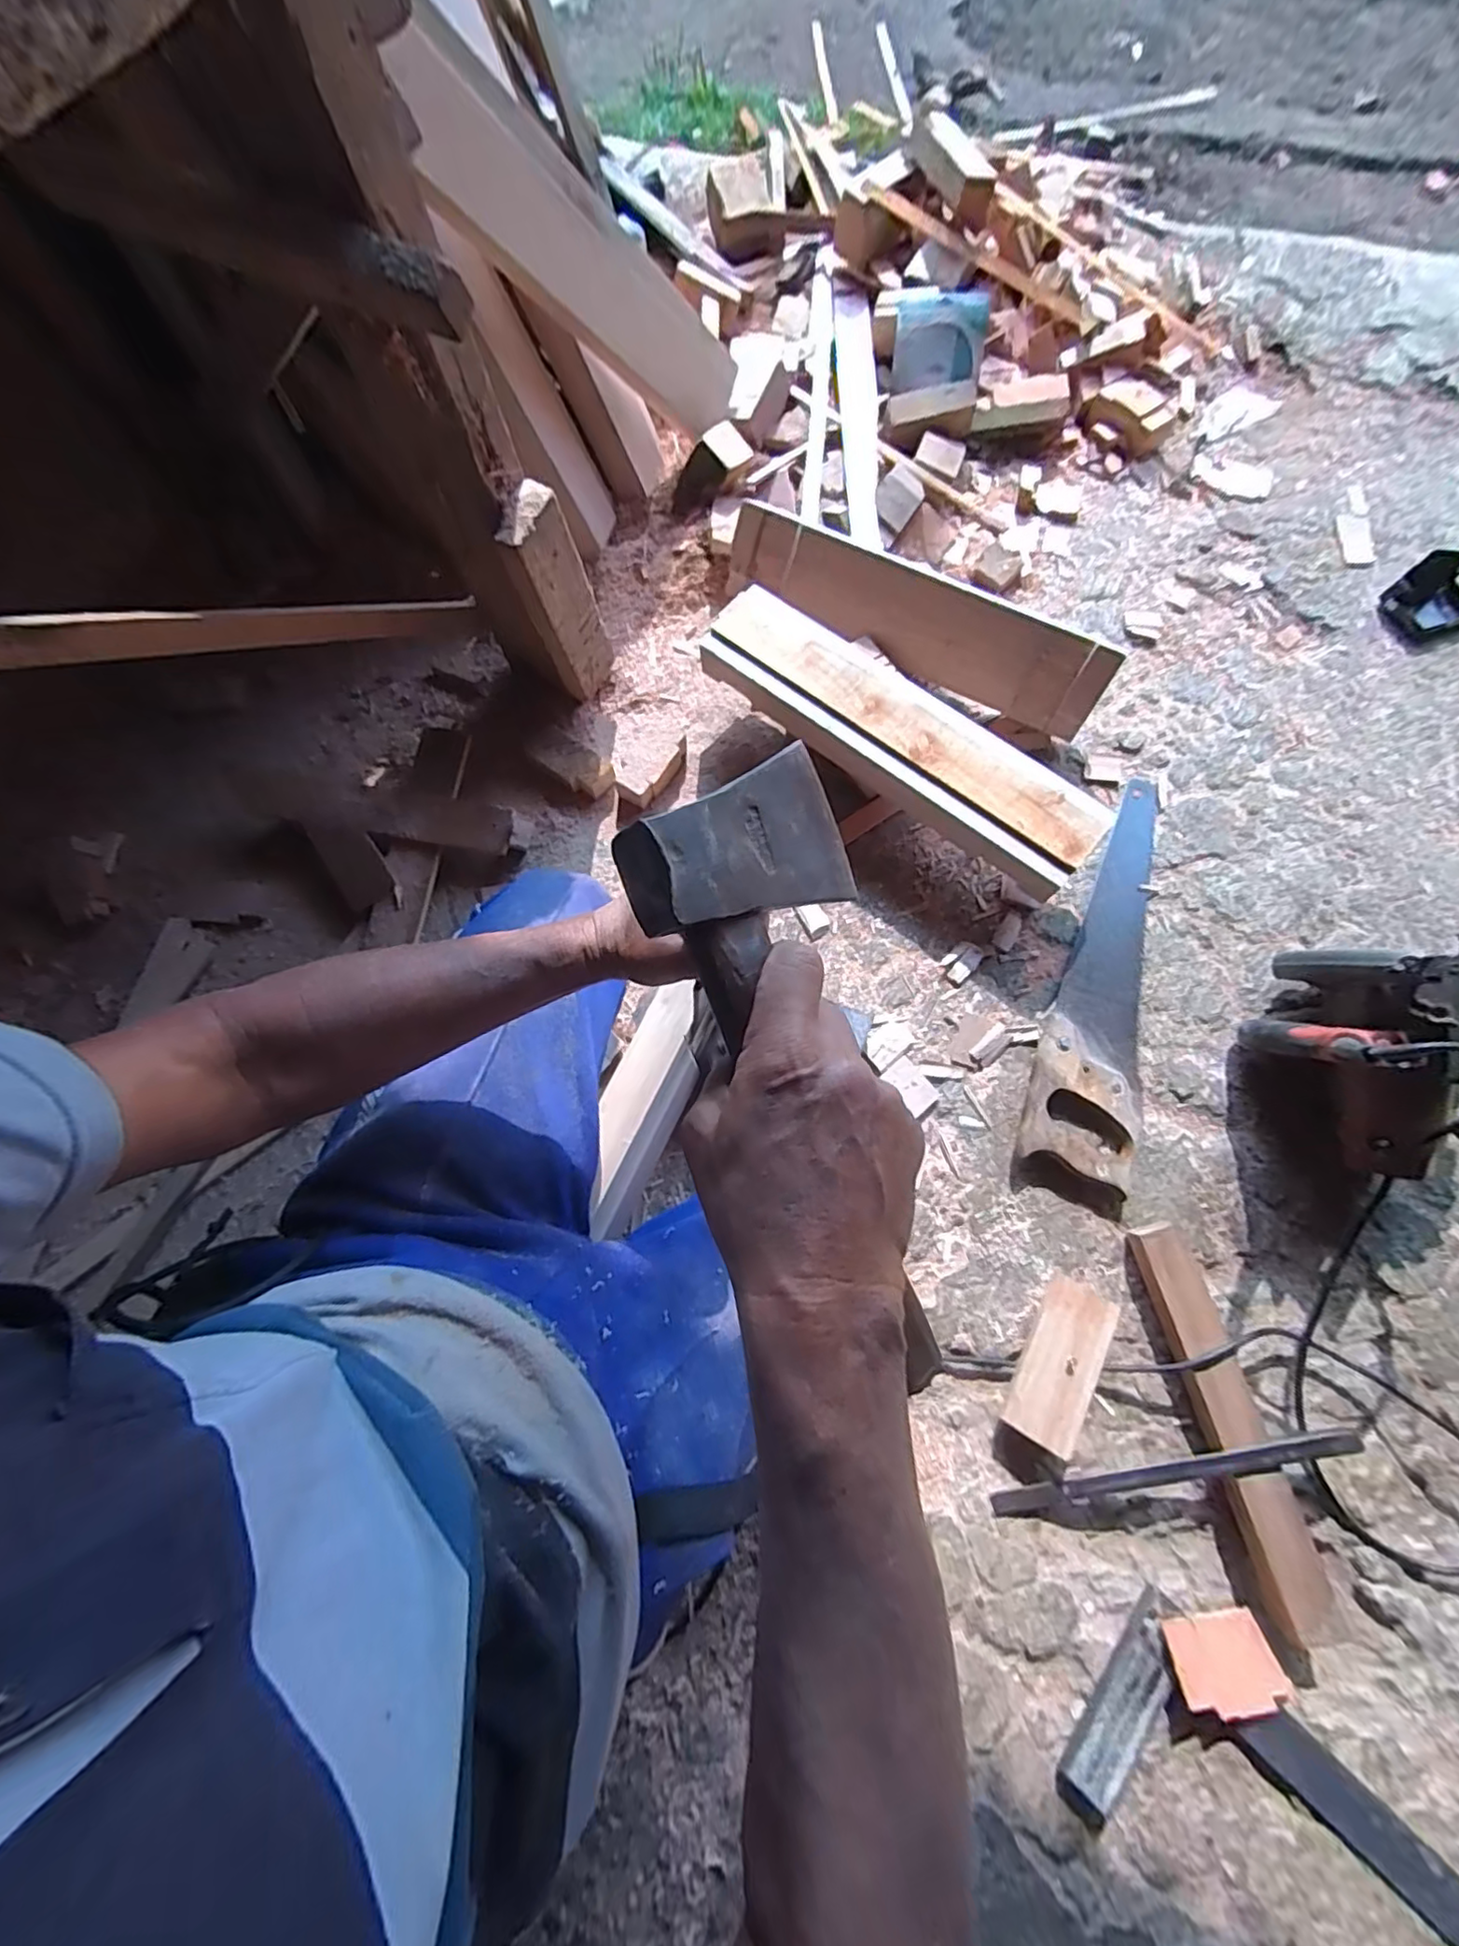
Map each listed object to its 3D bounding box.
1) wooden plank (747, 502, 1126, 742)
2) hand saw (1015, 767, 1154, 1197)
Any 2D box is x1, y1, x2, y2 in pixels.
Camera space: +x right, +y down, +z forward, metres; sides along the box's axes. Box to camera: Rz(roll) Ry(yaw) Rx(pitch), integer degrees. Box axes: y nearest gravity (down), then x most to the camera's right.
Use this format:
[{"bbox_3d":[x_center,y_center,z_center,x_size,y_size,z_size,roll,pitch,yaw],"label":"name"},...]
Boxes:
[{"bbox_3d":[0.233,-0.462,0.828,0.517,0.116,0.042,29,36,8],"label":"wooden plank"},{"bbox_3d":[0.449,-0.009,0.742,0.114,0.028,0.516,20,74,10],"label":"hand saw"}]

